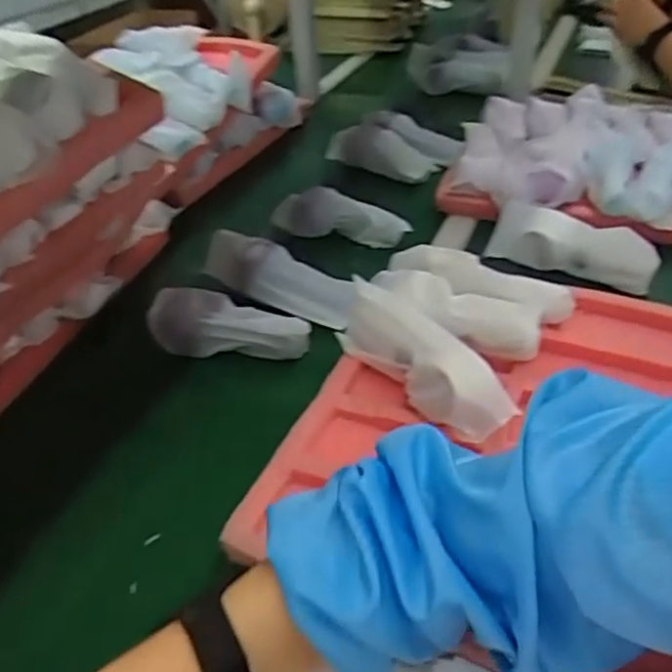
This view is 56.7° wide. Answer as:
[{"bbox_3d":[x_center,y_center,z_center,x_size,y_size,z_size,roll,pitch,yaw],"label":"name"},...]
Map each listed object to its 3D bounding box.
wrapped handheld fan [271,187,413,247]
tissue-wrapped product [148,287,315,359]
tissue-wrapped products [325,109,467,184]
[{"bbox_3d":[0.008,-0.166,0.859,0.187,0.059,0.056,8,40,16],"label":"wrapped handheld fan"},{"bbox_3d":[-0.119,-0.008,0.676,0.183,0.052,0.058,8,41,16],"label":"tissue-wrapped product"},{"bbox_3d":[0.103,-0.326,1.032,0.198,0.061,0.135,25,47,32],"label":"tissue-wrapped products"}]

